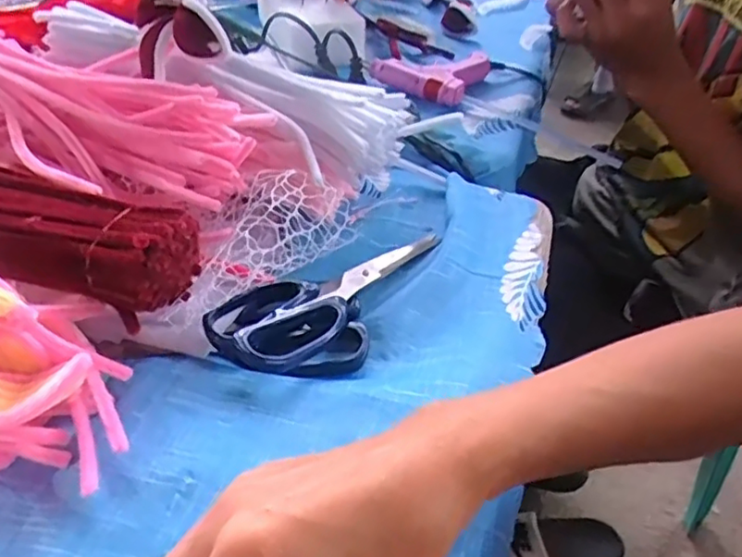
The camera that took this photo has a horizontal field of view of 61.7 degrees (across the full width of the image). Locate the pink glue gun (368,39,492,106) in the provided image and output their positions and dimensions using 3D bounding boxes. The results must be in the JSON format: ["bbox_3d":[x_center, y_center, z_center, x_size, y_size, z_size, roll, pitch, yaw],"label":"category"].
[{"bbox_3d":[0.065,-0.221,0.651,0.103,0.026,0.104,23,42,20],"label":"pink glue gun"}]

